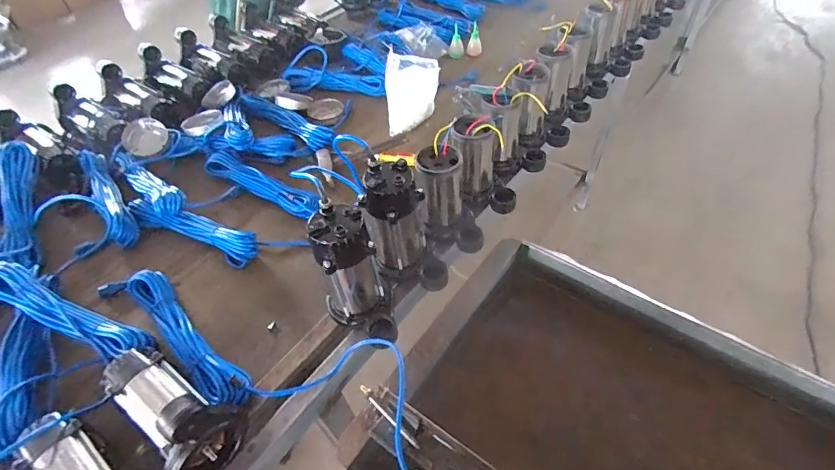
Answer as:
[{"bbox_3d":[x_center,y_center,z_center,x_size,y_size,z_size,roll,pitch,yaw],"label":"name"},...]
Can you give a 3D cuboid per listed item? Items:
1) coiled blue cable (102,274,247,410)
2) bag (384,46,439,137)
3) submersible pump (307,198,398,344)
[{"bbox_3d":[-0.455,0.173,0.807,0.436,0.069,0.100,31,57,28],"label":"coiled blue cable"},{"bbox_3d":[-0.017,-0.379,1.164,0.138,0.207,0.075,-9,48,-4],"label":"bag"},{"bbox_3d":[-0.107,0.074,0.728,0.115,0.225,0.149,-16,49,-9],"label":"submersible pump"}]

